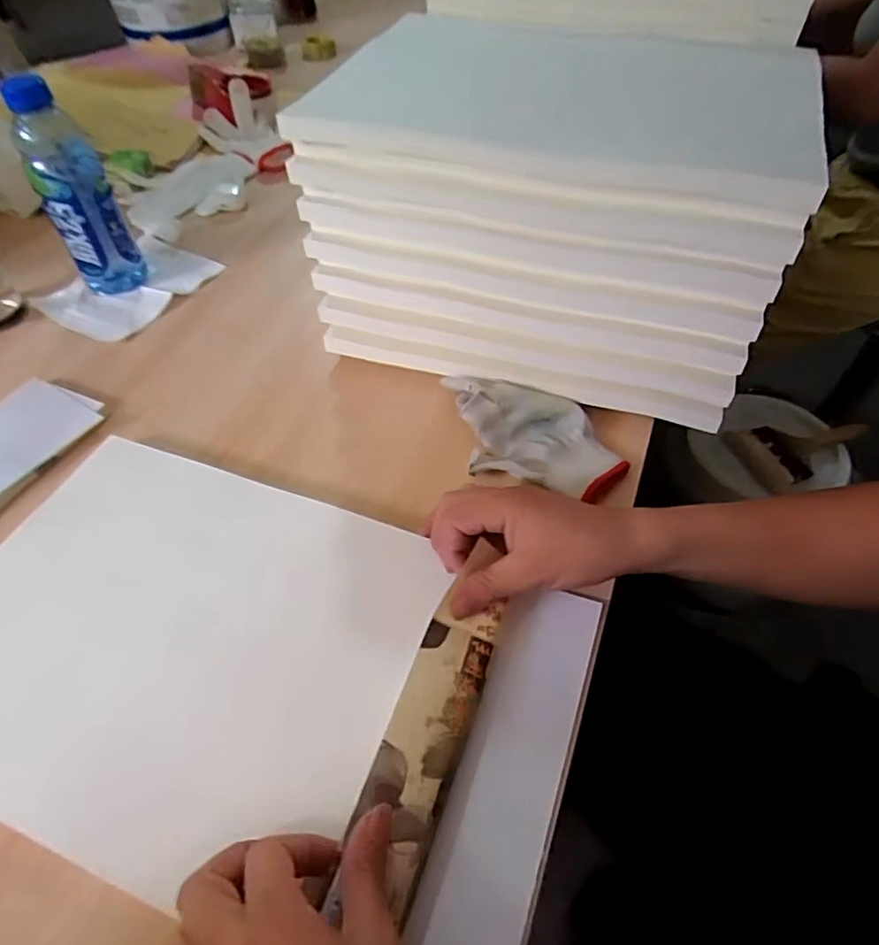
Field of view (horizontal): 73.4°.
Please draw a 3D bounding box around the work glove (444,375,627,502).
[{"bbox_3d":[0.079,-0.037,0.512,0.155,0.035,0.106,9,53,8],"label":"work glove"}]

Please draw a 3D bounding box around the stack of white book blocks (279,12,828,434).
[{"bbox_3d":[0.103,-0.237,0.553,0.379,0.218,0.265,14,54,12],"label":"stack of white book blocks"}]

